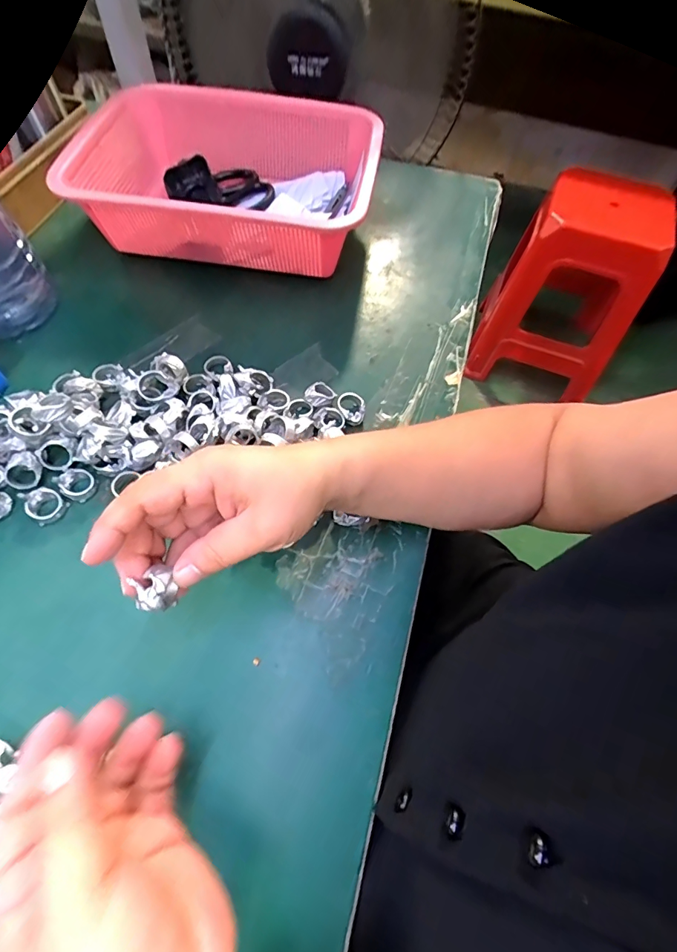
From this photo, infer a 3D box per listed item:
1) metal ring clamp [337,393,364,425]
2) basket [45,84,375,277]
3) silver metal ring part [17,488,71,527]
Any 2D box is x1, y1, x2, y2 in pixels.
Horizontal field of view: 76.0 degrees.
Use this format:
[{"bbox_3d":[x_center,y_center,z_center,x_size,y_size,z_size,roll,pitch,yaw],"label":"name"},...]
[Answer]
[{"bbox_3d":[0.011,-0.058,0.379,0.022,0.016,0.028,-4,61,-5],"label":"metal ring clamp"},{"bbox_3d":[-0.109,-0.314,0.472,0.296,0.100,0.218,11,61,4],"label":"basket"},{"bbox_3d":[-0.222,0.021,0.328,0.027,0.015,0.025,1,61,-2],"label":"silver metal ring part"}]

